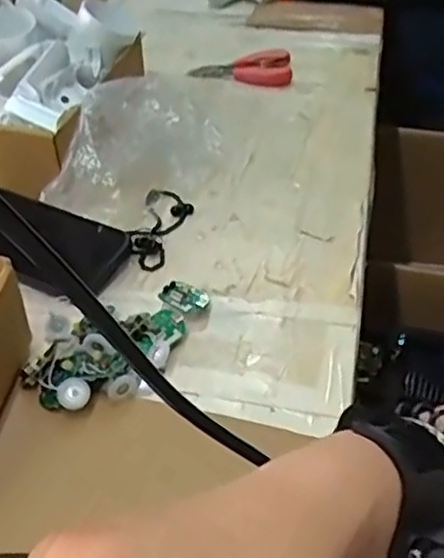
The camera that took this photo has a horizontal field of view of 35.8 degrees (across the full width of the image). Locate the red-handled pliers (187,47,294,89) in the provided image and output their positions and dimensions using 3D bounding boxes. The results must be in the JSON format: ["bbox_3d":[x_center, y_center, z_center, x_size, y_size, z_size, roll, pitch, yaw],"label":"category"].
[{"bbox_3d":[0.025,-0.239,0.778,0.110,0.018,0.067,5,43,9],"label":"red-handled pliers"}]

